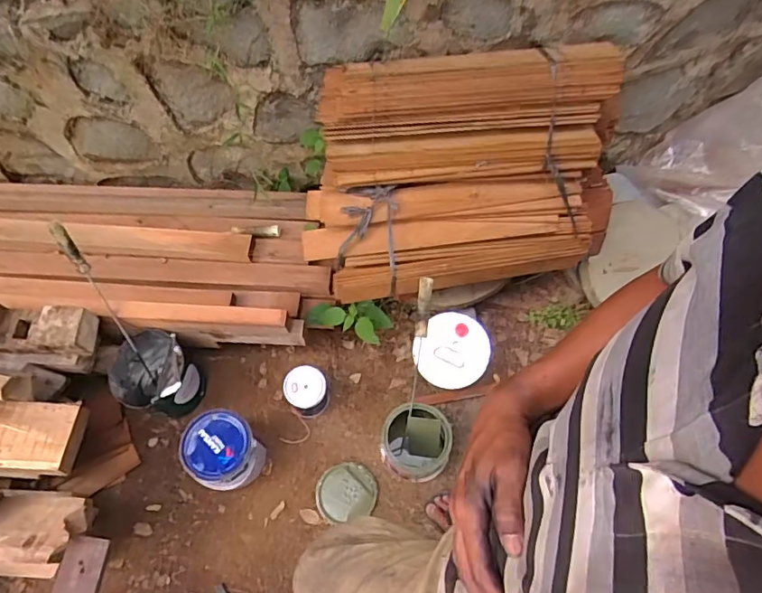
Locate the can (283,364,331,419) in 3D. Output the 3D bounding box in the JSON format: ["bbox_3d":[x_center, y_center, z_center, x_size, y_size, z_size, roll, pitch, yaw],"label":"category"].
[{"bbox_3d":[-0.199,0.252,1.432,0.113,0.146,0.121,20,66,8],"label":"can"}]

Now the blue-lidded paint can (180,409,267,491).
[{"bbox_3d":[-0.388,0.384,1.332,0.172,0.215,0.166,0,64,-1],"label":"blue-lidded paint can"}]

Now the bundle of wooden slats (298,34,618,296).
[{"bbox_3d":[0.214,-0.293,1.268,0.768,0.166,0.520,-7,108,-4],"label":"bundle of wooden slats"}]

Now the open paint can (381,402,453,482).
[{"bbox_3d":[0.087,0.376,1.366,0.163,0.185,0.171,0,64,-1],"label":"open paint can"}]

